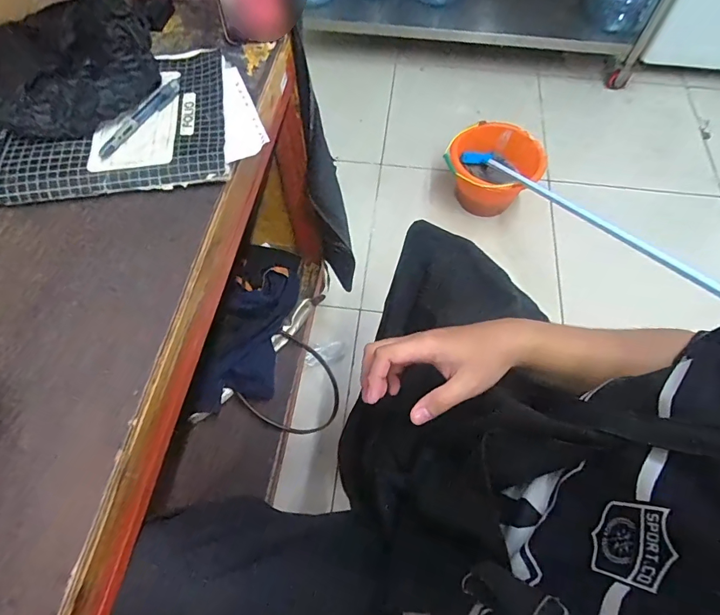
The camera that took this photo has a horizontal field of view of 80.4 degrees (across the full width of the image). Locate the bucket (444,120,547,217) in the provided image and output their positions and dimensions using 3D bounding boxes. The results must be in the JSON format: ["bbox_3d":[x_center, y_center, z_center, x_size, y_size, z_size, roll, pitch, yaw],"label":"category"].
[{"bbox_3d":[0.445,-0.456,1.434,0.295,0.207,0.282,0,63,0],"label":"bucket"}]

